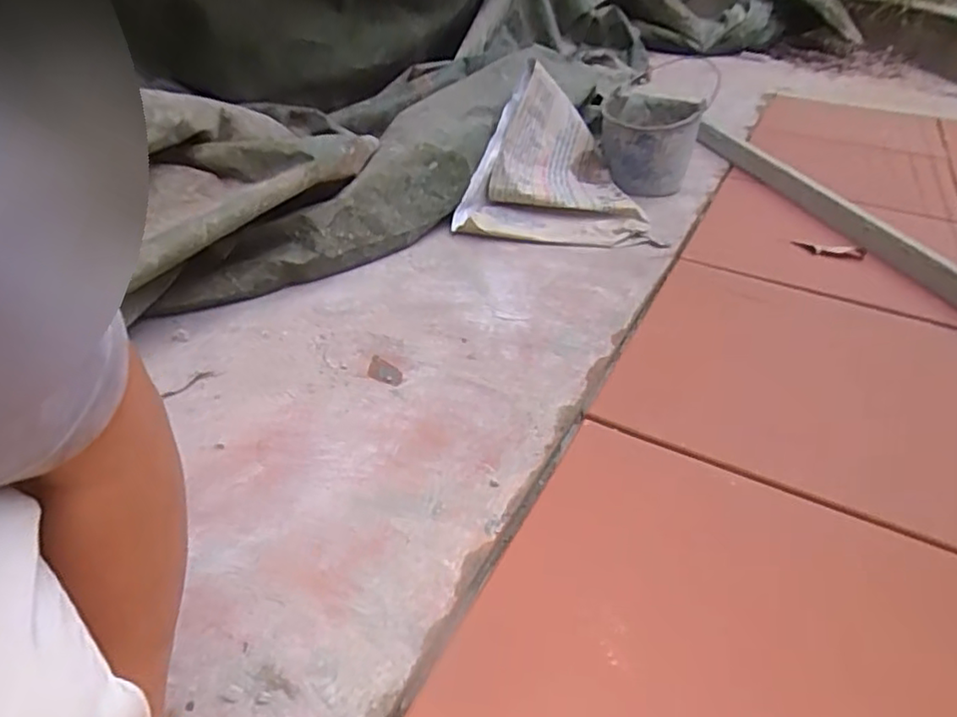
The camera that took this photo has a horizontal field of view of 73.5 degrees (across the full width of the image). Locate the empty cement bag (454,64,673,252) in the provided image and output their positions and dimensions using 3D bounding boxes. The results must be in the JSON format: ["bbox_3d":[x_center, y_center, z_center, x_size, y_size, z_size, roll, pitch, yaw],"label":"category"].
[{"bbox_3d":[0.160,-0.400,1.269,0.366,0.193,0.376,5,35,2],"label":"empty cement bag"}]

